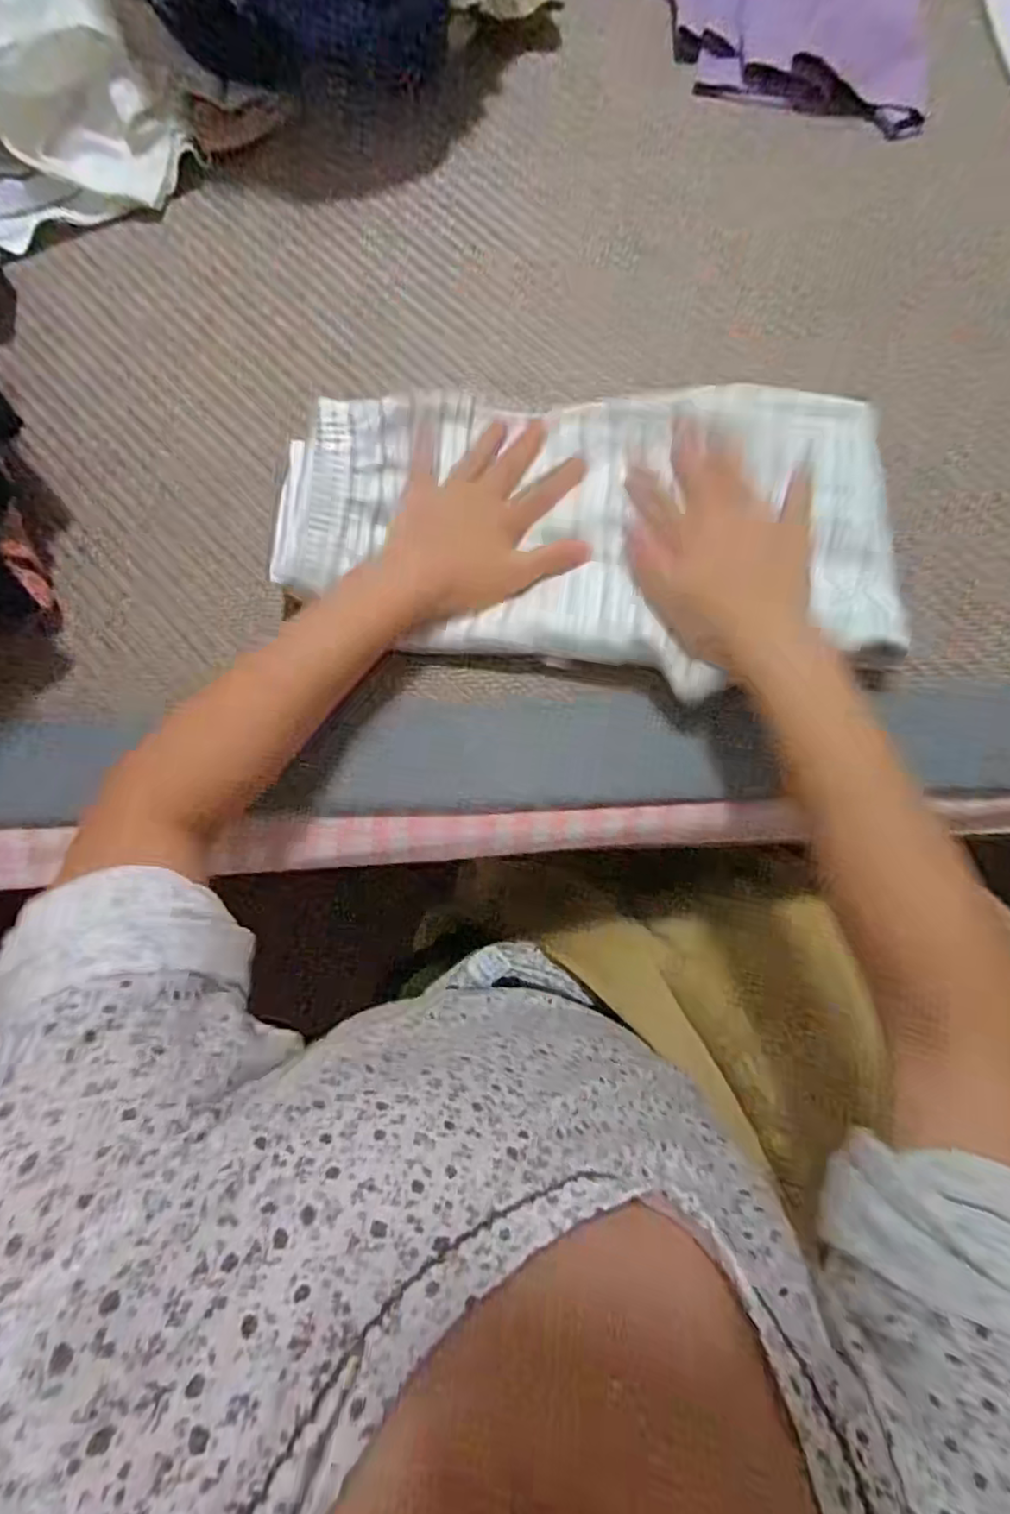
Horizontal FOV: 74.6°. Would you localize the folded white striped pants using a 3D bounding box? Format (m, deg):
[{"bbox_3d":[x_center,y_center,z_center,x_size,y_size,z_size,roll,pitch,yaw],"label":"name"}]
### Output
[{"bbox_3d":[0.042,-0.123,0.353,0.321,0.036,0.167,6,79,3],"label":"folded white striped pants"}]

